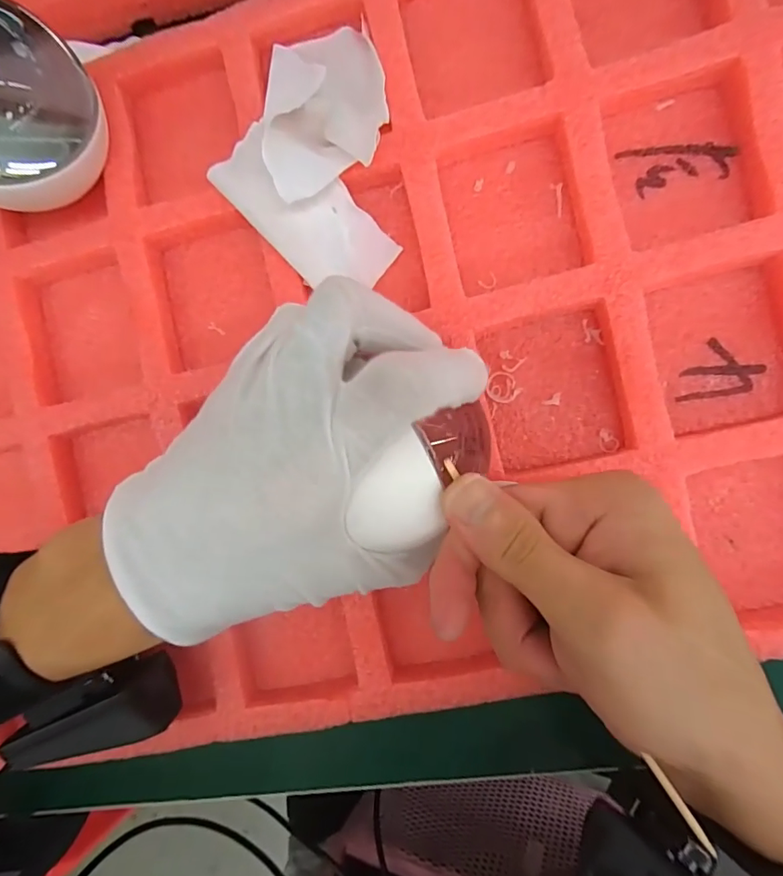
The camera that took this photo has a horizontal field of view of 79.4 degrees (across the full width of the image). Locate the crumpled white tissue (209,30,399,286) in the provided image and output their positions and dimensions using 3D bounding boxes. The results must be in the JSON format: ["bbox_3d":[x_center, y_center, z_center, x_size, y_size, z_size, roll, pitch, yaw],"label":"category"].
[{"bbox_3d":[-0.039,-0.128,0.210,0.073,0.026,0.112,-4,90,7],"label":"crumpled white tissue"}]

